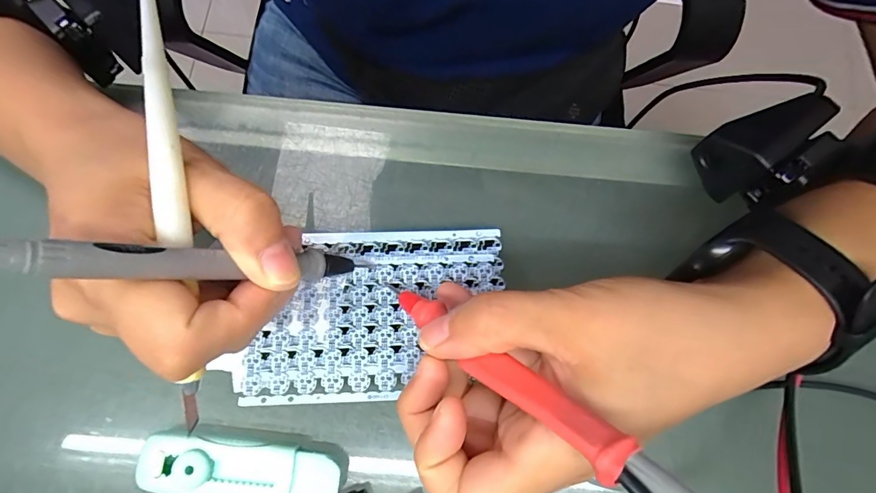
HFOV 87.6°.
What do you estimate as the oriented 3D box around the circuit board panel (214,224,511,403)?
[{"bbox_3d":[-0.030,0.030,0.210,0.119,0.009,0.075,-2,69,0],"label":"circuit board panel"}]

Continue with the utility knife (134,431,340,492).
[{"bbox_3d":[-0.087,0.099,0.202,0.085,0.018,0.025,7,76,1],"label":"utility knife"}]

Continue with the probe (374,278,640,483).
[{"bbox_3d":[0.012,0.038,0.163,0.012,0.008,0.123,-44,37,-15],"label":"probe"}]

